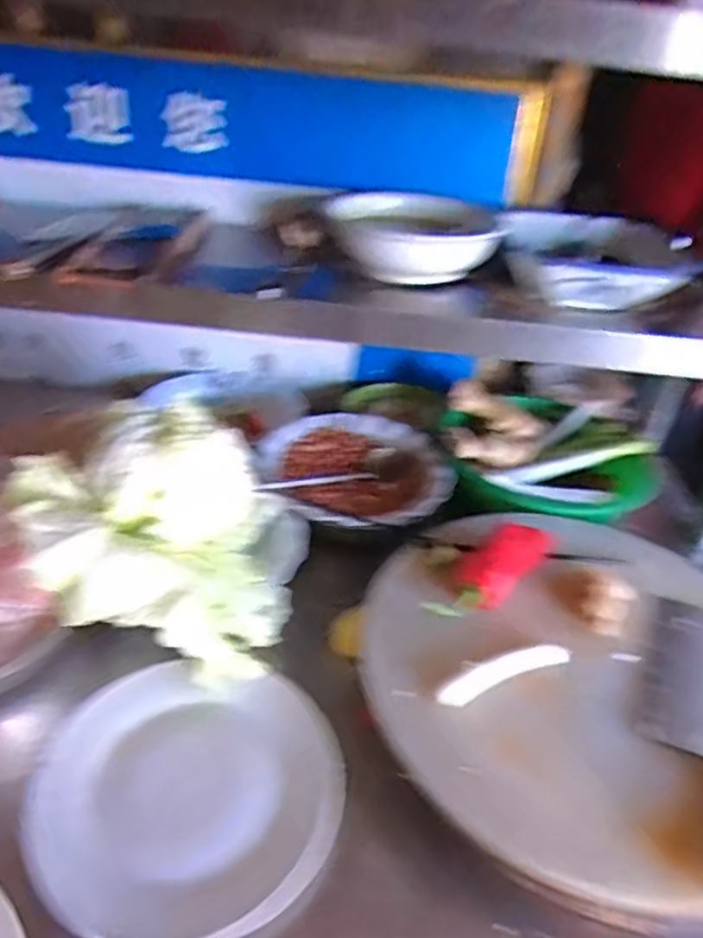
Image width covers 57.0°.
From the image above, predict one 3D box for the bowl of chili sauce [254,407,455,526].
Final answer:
[{"bbox_3d":[0.000,-0.016,0.873,0.248,0.048,0.239,5,34,-3],"label":"bowl of chili sauce"}]

